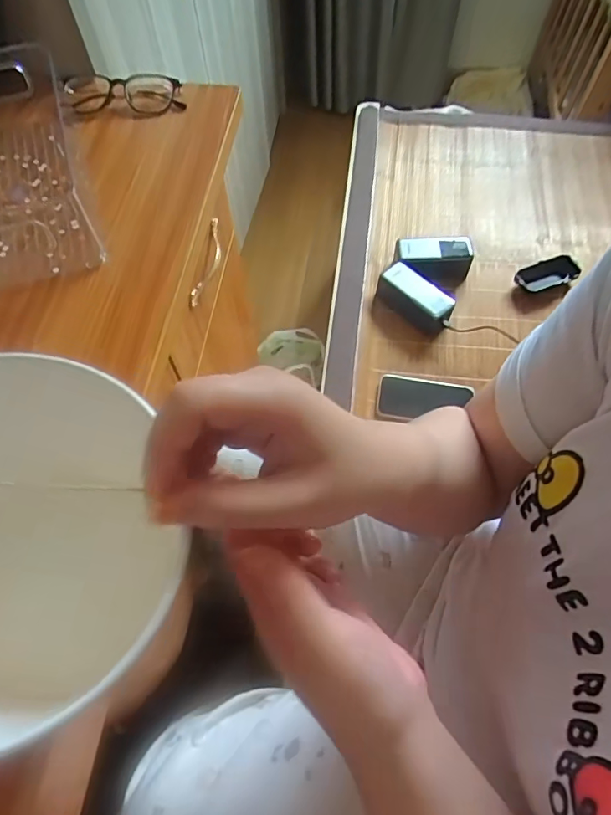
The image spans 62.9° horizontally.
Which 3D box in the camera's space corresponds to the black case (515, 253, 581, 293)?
[{"bbox_3d":[0.415,-0.230,0.857,0.103,0.016,0.060,-20,62,-9],"label":"black case"}]

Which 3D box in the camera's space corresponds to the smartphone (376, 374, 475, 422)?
[{"bbox_3d":[0.184,-0.014,0.774,0.139,0.015,0.071,8,61,7],"label":"smartphone"}]

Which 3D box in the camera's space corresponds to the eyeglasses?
[{"bbox_3d":[-0.209,-0.363,0.576,0.138,0.023,0.052,-1,60,2],"label":"eyeglasses"}]

